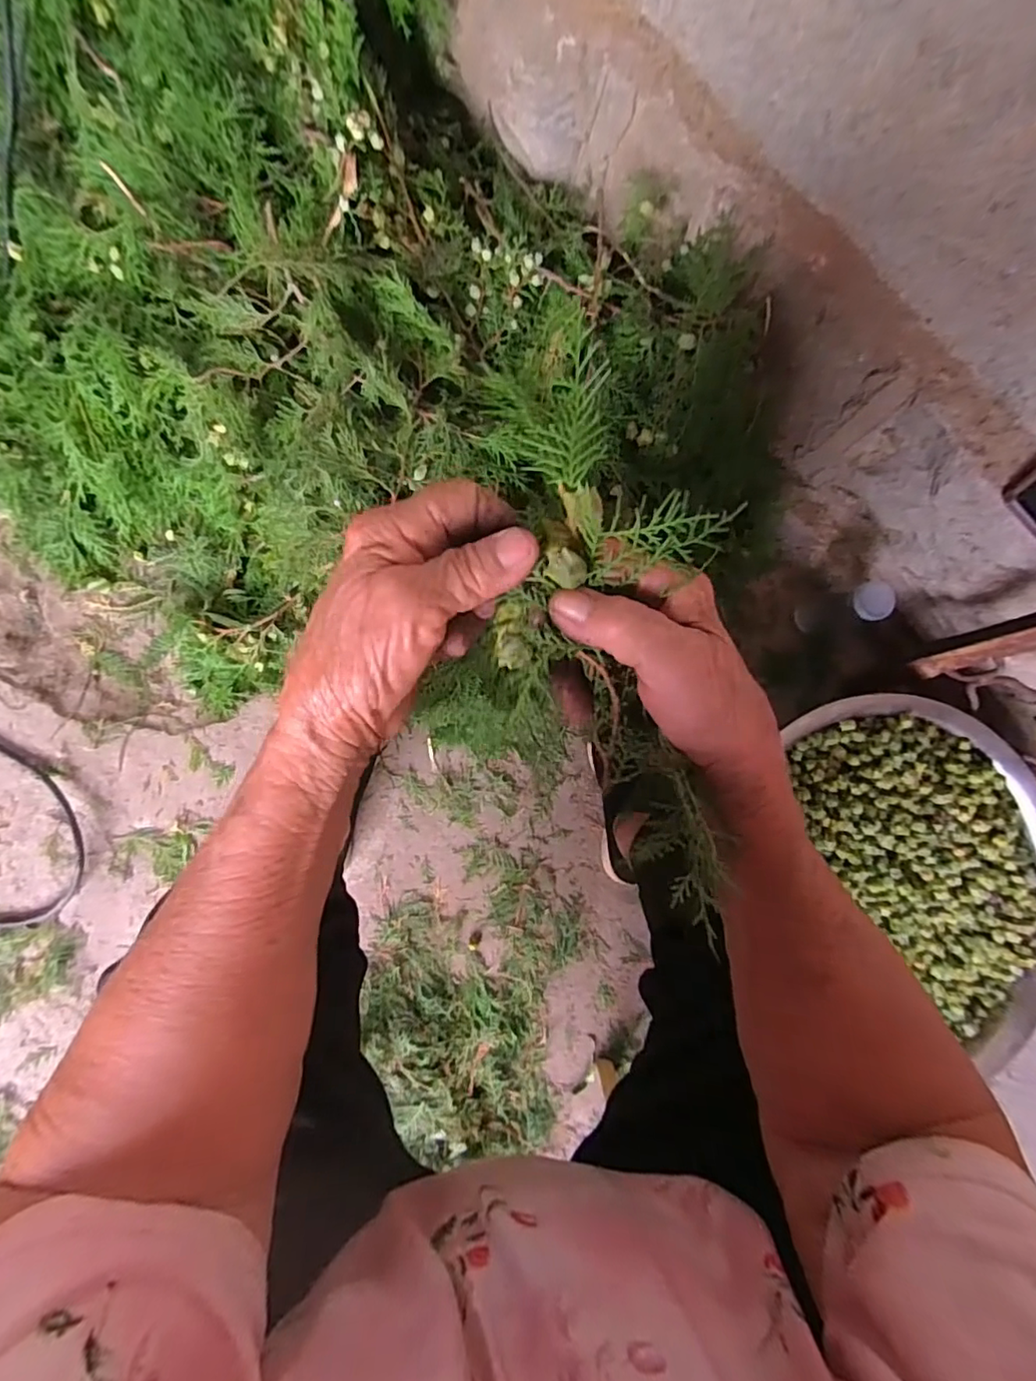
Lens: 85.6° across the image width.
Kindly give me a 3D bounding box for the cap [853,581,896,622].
[{"bbox_3d":[0.420,-0.104,0.659,0.041,0.011,0.045,12,118,23],"label":"cap"}]

